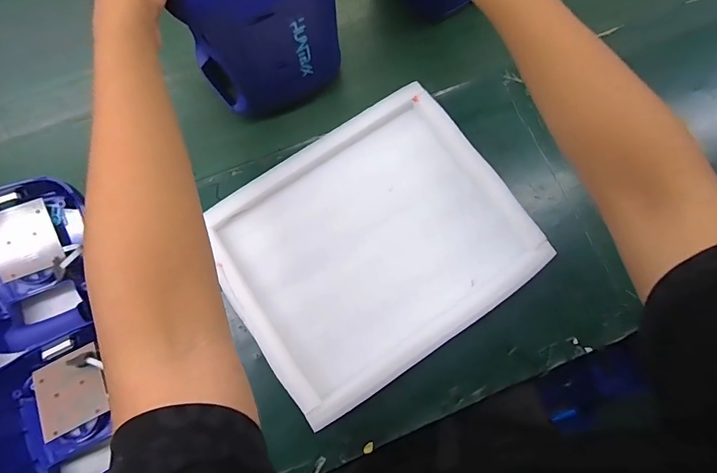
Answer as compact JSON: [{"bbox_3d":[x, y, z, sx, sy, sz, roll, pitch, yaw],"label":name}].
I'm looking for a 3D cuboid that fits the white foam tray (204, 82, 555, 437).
[{"bbox_3d":[0.019,0.010,0.505,0.349,0.056,0.295,-35,80,-6],"label":"white foam tray"}]

